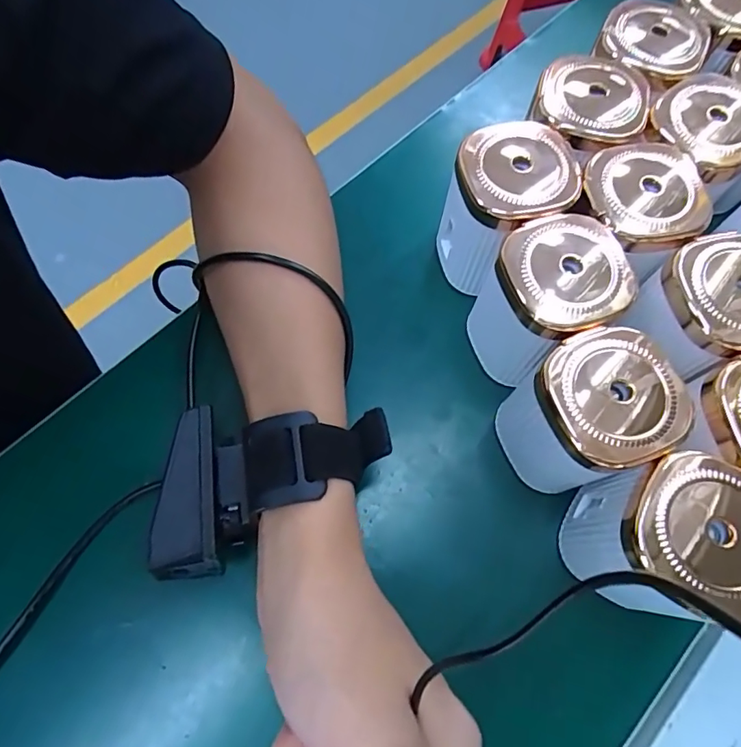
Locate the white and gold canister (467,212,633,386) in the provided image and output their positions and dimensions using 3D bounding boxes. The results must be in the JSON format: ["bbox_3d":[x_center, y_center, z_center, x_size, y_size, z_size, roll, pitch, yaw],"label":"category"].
[{"bbox_3d":[0.086,-0.034,0.244,0.054,0.078,0.054,1,67,-2],"label":"white and gold canister"}]

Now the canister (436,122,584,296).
[{"bbox_3d":[0.069,-0.086,0.262,0.057,0.073,0.062,1,67,-2],"label":"canister"}]

